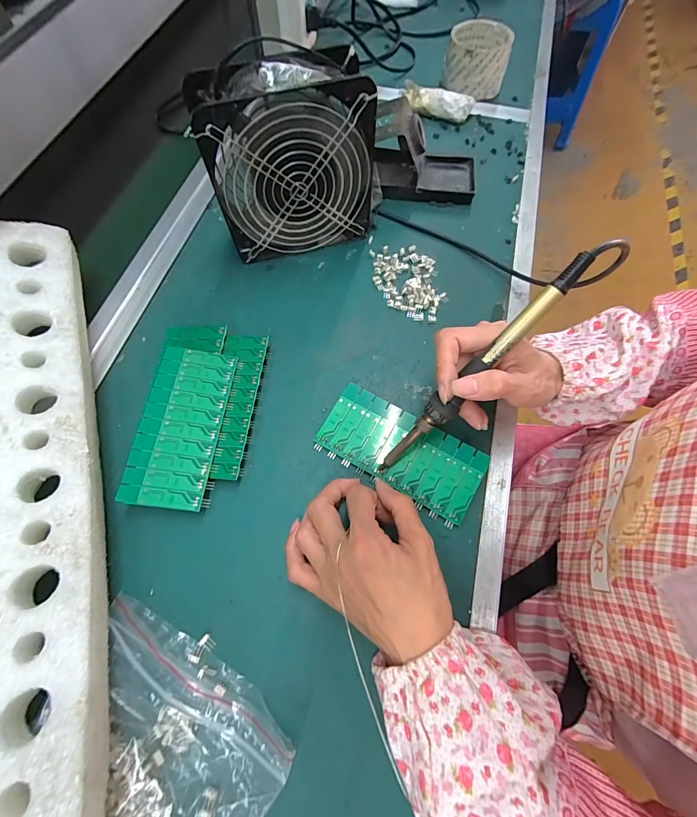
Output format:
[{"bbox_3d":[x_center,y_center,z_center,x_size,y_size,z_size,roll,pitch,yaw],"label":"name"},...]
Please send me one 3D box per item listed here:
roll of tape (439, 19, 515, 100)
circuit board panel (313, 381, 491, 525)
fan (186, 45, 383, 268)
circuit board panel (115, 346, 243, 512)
[{"bbox_3d":[0.180,-0.487,0.492,0.084,0.058,0.089,13,68,5],"label":"roll of tape"},{"bbox_3d":[0.045,0.035,0.301,0.137,0.009,0.061,29,70,11],"label":"circuit board panel"},{"bbox_3d":[-0.052,-0.229,0.335,0.153,0.151,0.055,-15,68,-6],"label":"fan"},{"bbox_3d":[-0.141,0.012,0.298,0.065,0.004,0.138,8,68,-6],"label":"circuit board panel"}]

